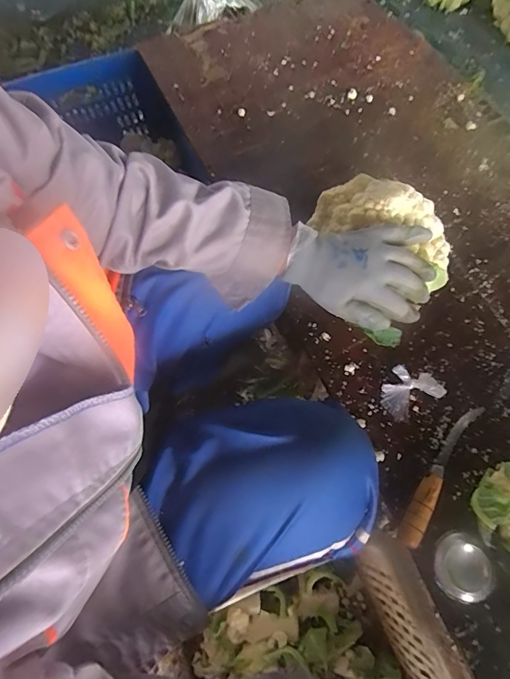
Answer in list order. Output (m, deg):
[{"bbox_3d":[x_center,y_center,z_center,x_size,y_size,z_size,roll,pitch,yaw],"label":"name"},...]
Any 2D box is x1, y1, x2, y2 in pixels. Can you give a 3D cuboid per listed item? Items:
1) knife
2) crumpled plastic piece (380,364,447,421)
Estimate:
[{"bbox_3d":[0.220,0.154,0.483,0.026,0.021,0.190,32,71,14],"label":"knife"},{"bbox_3d":[0.196,0.063,0.524,0.071,0.022,0.059,-27,69,-10],"label":"crumpled plastic piece"}]

